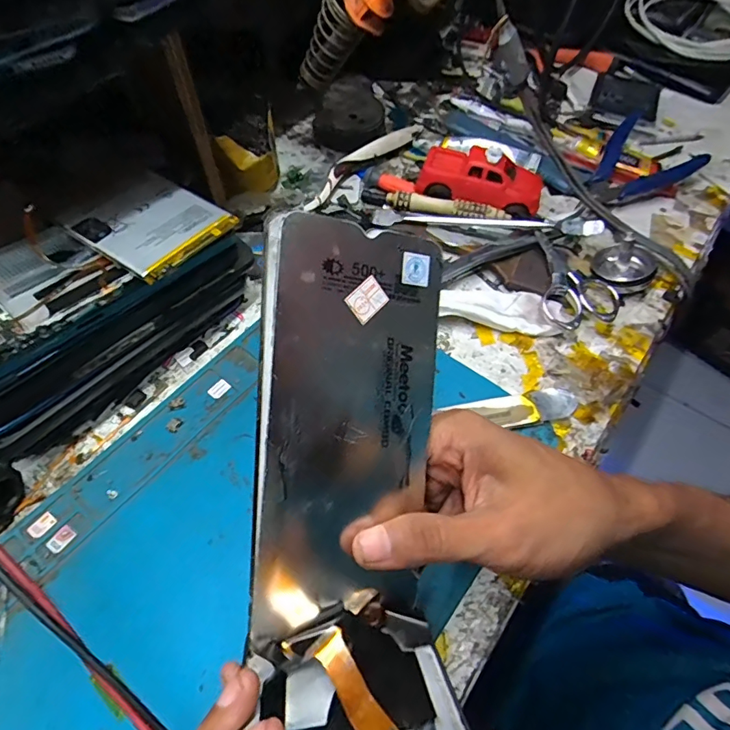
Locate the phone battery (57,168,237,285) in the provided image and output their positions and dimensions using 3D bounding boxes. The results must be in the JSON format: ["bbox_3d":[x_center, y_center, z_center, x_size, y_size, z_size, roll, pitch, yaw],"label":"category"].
[{"bbox_3d":[-0.118,-0.079,0.257,0.072,0.007,0.062,30,63,17],"label":"phone battery"}]

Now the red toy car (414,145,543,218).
[{"bbox_3d":[0.090,-0.144,0.367,0.093,0.035,0.052,23,61,14],"label":"red toy car"}]

